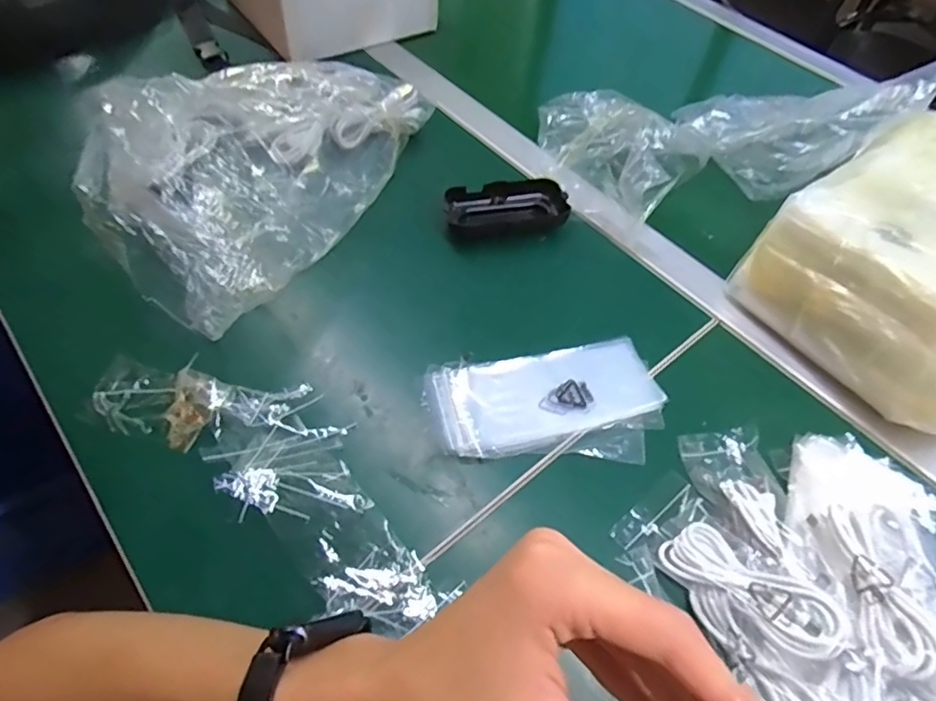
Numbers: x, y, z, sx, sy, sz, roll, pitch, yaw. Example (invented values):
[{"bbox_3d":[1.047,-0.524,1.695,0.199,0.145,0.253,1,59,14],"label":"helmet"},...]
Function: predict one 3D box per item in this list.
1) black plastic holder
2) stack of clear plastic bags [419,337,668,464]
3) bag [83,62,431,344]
[{"bbox_3d":[0.034,-0.130,0.524,0.106,0.020,0.051,-10,55,-10],"label":"black plastic holder"},{"bbox_3d":[0.058,0.040,0.422,0.171,0.010,0.095,-8,55,-9],"label":"stack of clear plastic bags"},{"bbox_3d":[-0.177,-0.169,0.490,0.182,0.112,0.319,20,56,12],"label":"bag"}]

